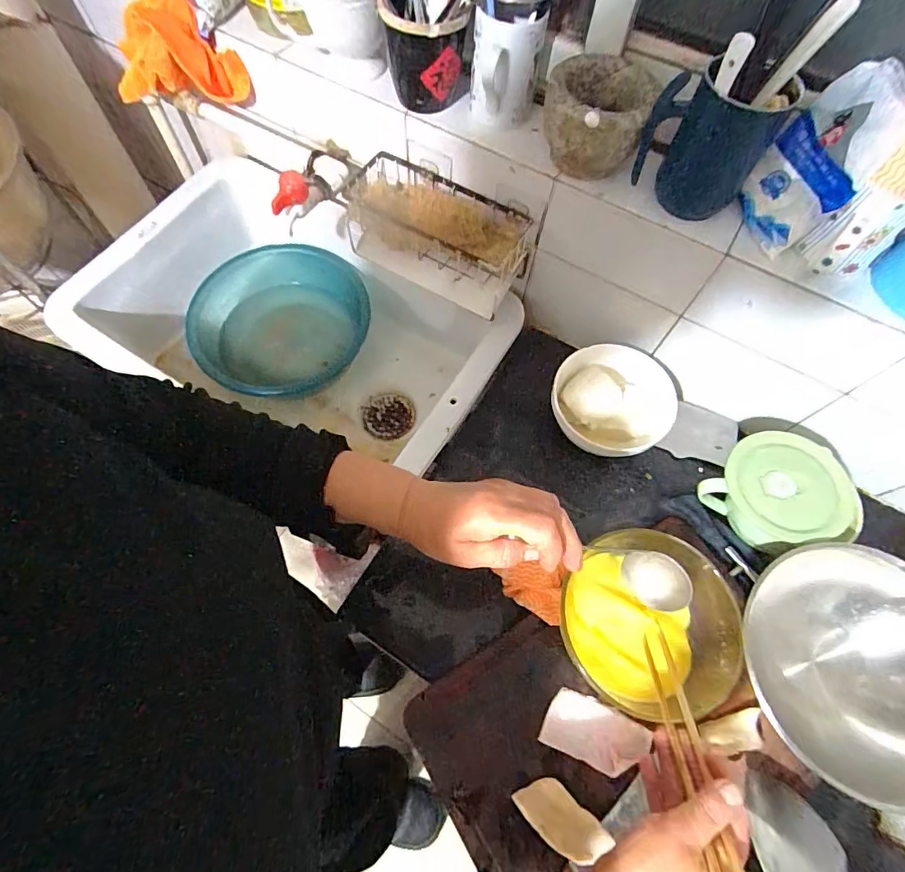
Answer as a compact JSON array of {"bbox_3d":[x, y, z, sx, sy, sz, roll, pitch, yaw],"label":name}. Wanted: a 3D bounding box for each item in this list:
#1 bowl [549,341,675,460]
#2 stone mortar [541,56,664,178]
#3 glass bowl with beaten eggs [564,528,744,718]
[{"bbox_3d":[0.213,-0.041,0.637,0.155,0.075,0.151,1,66,-2],"label":"bowl"},{"bbox_3d":[0.150,-0.336,0.502,0.102,0.085,0.105,7,66,1],"label":"stone mortar"},{"bbox_3d":[0.207,0.192,0.477,0.180,0.069,0.162,34,69,12],"label":"glass bowl with beaten eggs"}]

